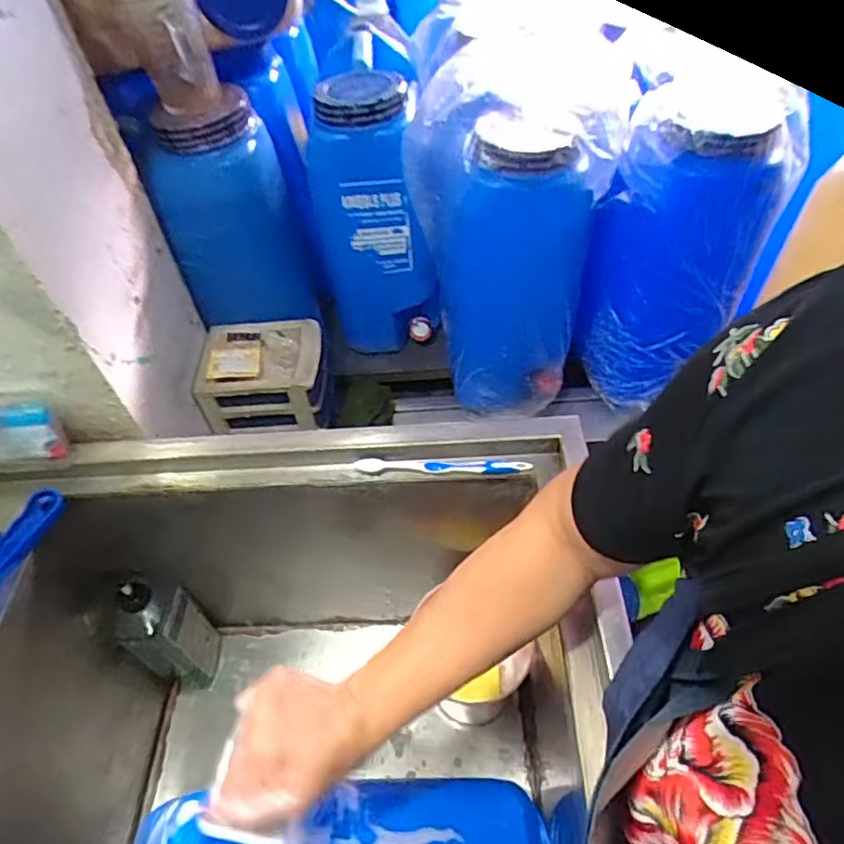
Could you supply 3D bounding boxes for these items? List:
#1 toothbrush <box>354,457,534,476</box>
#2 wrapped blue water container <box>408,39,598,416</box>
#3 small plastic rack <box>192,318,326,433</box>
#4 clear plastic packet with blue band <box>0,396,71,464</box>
[{"bbox_3d":[0.021,0.045,0.624,0.177,0.014,0.012,0,50,4],"label":"toothbrush"},{"bbox_3d":[0.102,-0.224,0.819,0.196,0.391,0.218,-12,51,-6],"label":"wrapped blue water container"},{"bbox_3d":[-0.225,-0.068,0.874,0.171,0.105,0.137,-7,50,-2],"label":"small plastic rack"},{"bbox_3d":[-0.431,0.004,0.623,0.114,0.071,0.048,0,50,4],"label":"clear plastic packet with blue band"}]

